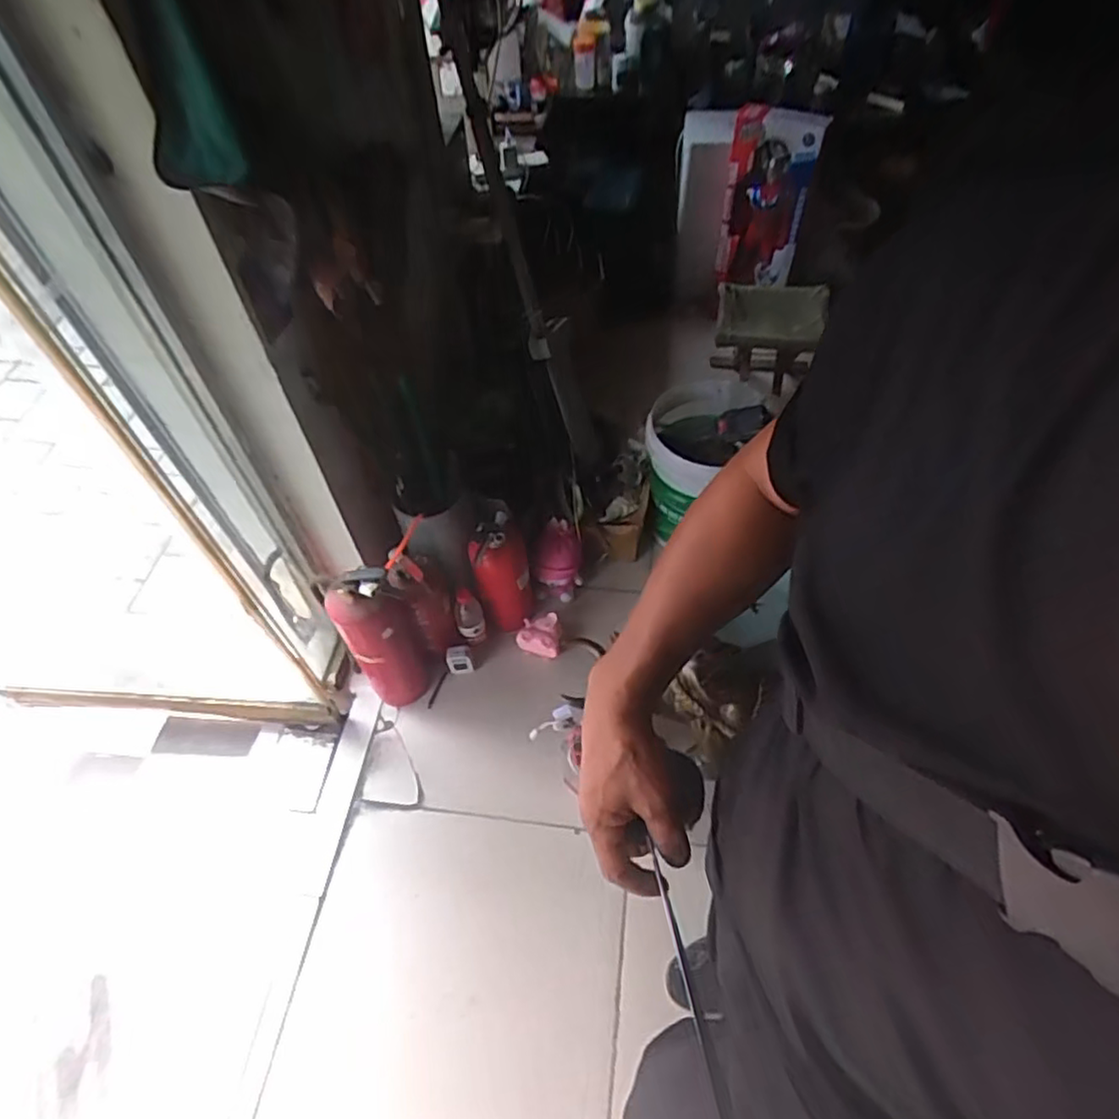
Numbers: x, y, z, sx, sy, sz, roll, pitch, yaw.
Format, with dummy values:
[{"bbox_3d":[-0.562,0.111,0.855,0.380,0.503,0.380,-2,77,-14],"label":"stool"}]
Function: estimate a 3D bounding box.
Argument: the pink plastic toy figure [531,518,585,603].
[{"bbox_3d":[-0.003,-0.003,1.631,0.120,0.171,0.126,6,52,-1],"label":"pink plastic toy figure"}]

